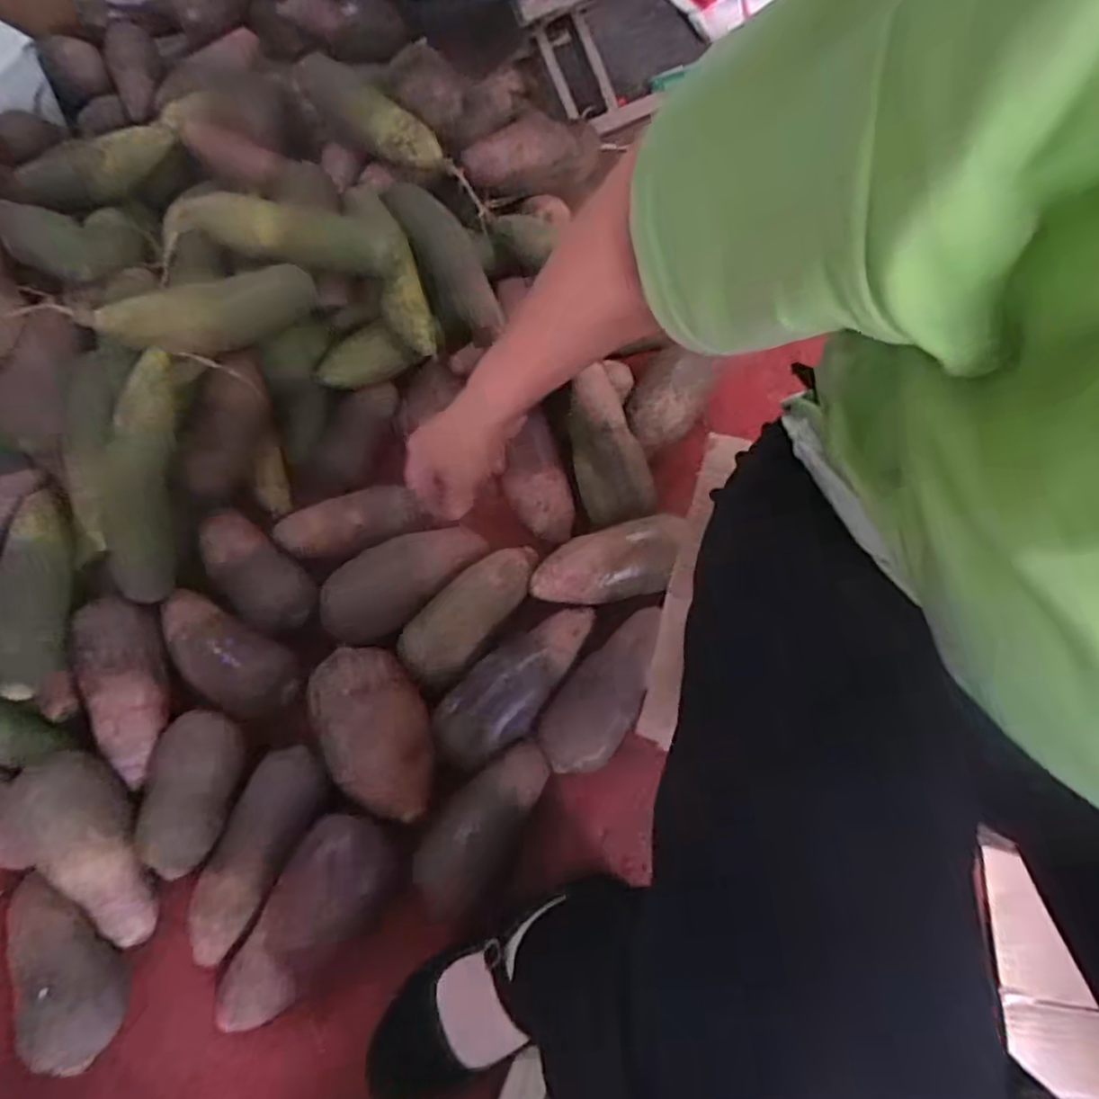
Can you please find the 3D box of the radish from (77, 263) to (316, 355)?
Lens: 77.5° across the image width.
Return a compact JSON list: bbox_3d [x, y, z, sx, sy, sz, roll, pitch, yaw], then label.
[{"bbox_3d":[-0.317,-0.223,0.644,0.198,0.052,0.048,-23,67,-26],"label":"radish"}]

